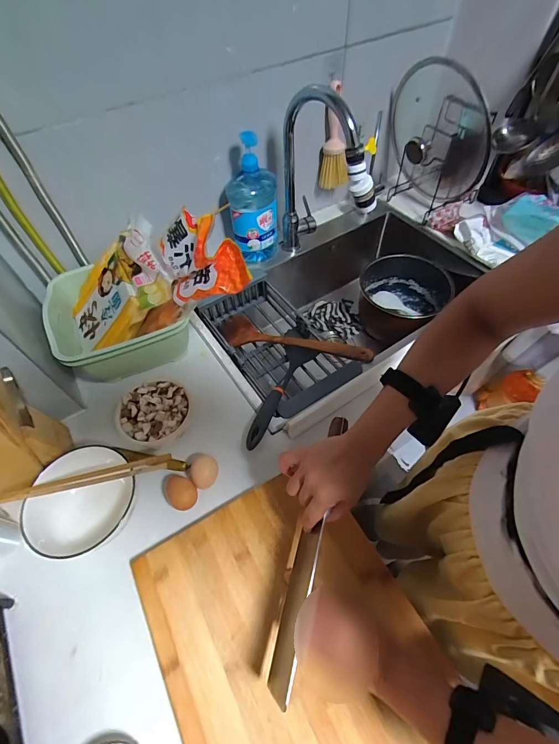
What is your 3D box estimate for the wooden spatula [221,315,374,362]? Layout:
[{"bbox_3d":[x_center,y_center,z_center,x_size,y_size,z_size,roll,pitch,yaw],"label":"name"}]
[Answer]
[{"bbox_3d":[0.020,-0.069,0.762,0.366,0.026,0.074,14,57,28],"label":"wooden spatula"}]

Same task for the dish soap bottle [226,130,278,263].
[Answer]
[{"bbox_3d":[-0.056,-0.376,0.762,0.095,0.266,0.080,2,56,4],"label":"dish soap bottle"}]

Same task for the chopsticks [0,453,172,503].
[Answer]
[{"bbox_3d":[-0.274,0.153,0.494,0.228,0.014,0.021,-12,56,-6],"label":"chopsticks"}]

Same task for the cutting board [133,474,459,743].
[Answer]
[{"bbox_3d":[0.024,0.349,0.422,0.304,0.017,0.410,-25,59,-14],"label":"cutting board"}]

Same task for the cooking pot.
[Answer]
[{"bbox_3d":[0.340,-0.192,0.937,0.214,0.137,0.211,-1,56,2],"label":"cooking pot"}]

